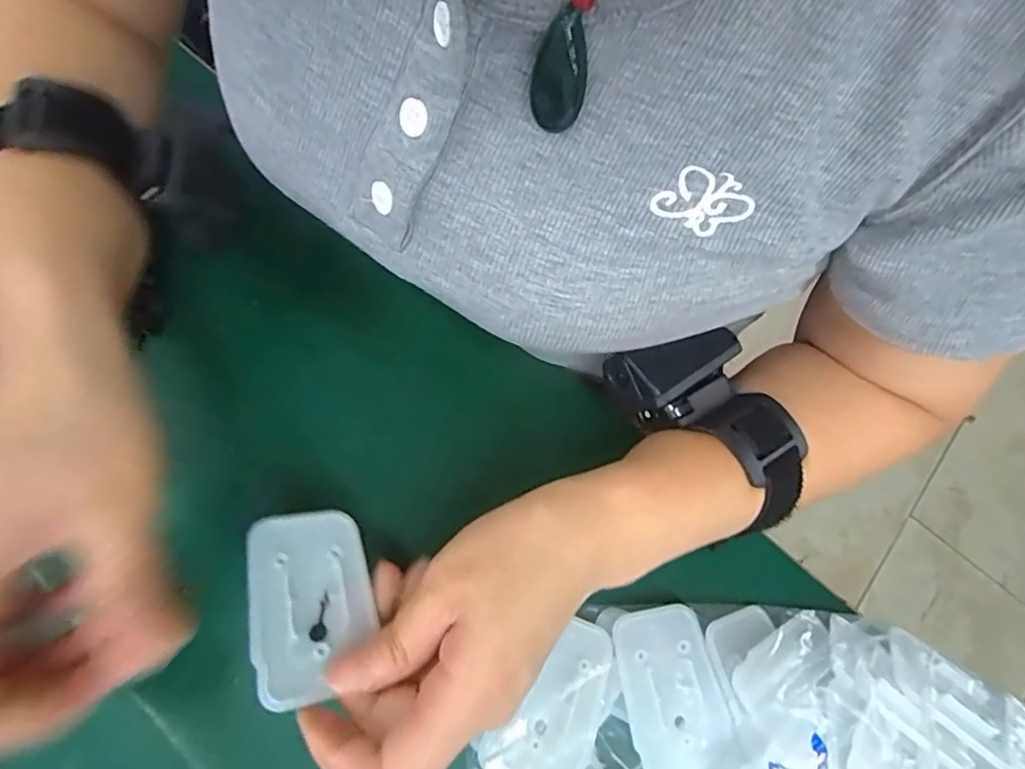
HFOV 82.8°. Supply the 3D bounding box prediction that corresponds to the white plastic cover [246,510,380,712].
[{"bbox_3d":[-0.077,0.082,0.223,0.043,0.004,0.069,0,55,-29],"label":"white plastic cover"}]

